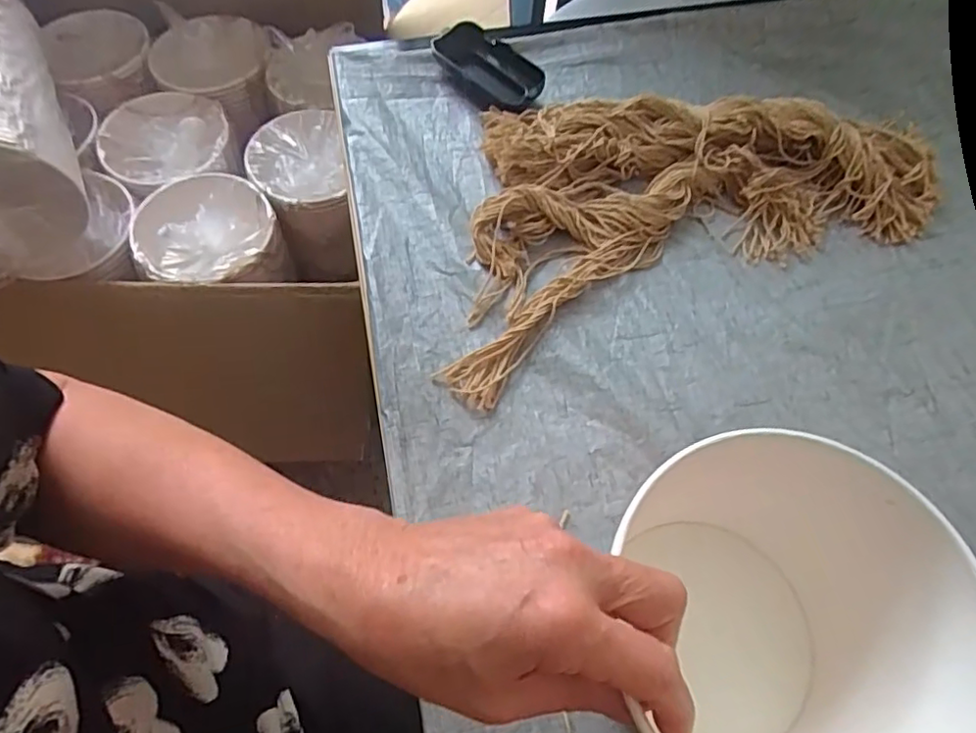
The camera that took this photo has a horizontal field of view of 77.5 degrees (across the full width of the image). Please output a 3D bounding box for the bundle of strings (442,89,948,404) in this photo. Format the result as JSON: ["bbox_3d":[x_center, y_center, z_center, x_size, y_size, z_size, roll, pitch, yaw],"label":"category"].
[{"bbox_3d":[0.160,-0.147,0.509,0.462,0.040,0.253,-16,65,-10],"label":"bundle of strings"}]

